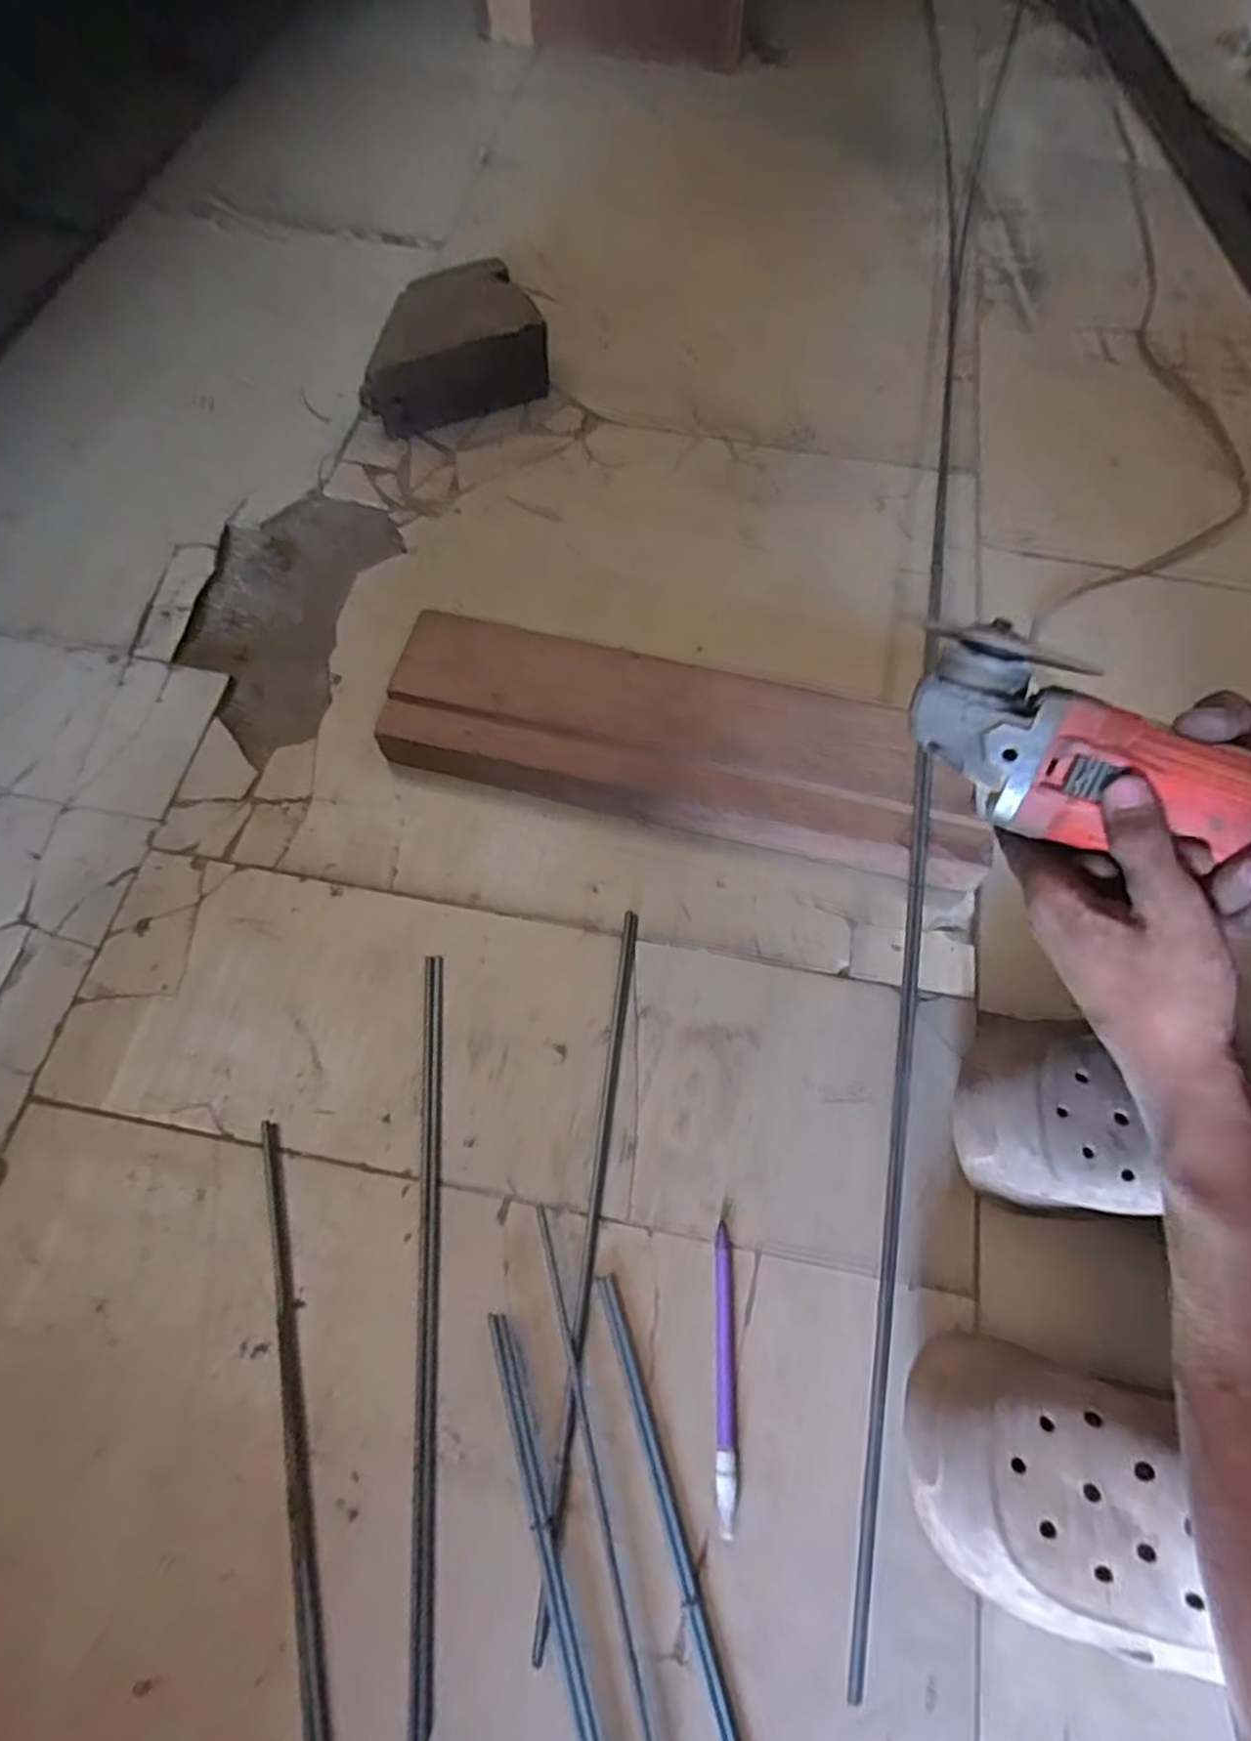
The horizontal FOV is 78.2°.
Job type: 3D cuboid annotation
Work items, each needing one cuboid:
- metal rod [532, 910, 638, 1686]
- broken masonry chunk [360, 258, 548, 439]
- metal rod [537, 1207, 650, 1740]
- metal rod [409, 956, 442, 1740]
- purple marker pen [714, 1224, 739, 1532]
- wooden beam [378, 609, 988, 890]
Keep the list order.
[{"bbox_3d":[-0.021,0.211,0.463,0.009,0.010,0.390,7,66,2],"label":"metal rod"},{"bbox_3d":[-0.171,-0.490,0.728,0.171,0.082,0.102,-27,69,-12],"label":"broken masonry chunk"},{"bbox_3d":[-0.002,0.379,0.389,0.008,0.005,0.386,-13,67,-6],"label":"metal rod"},{"bbox_3d":[-0.117,0.241,0.452,0.013,0.011,0.387,-4,66,-2],"label":"metal rod"},{"bbox_3d":[0.056,0.280,0.433,0.011,0.013,0.144,3,66,1],"label":"purple marker pen"},{"bbox_3d":[0.043,-0.096,0.576,0.430,0.052,0.120,13,67,5],"label":"wooden beam"}]

